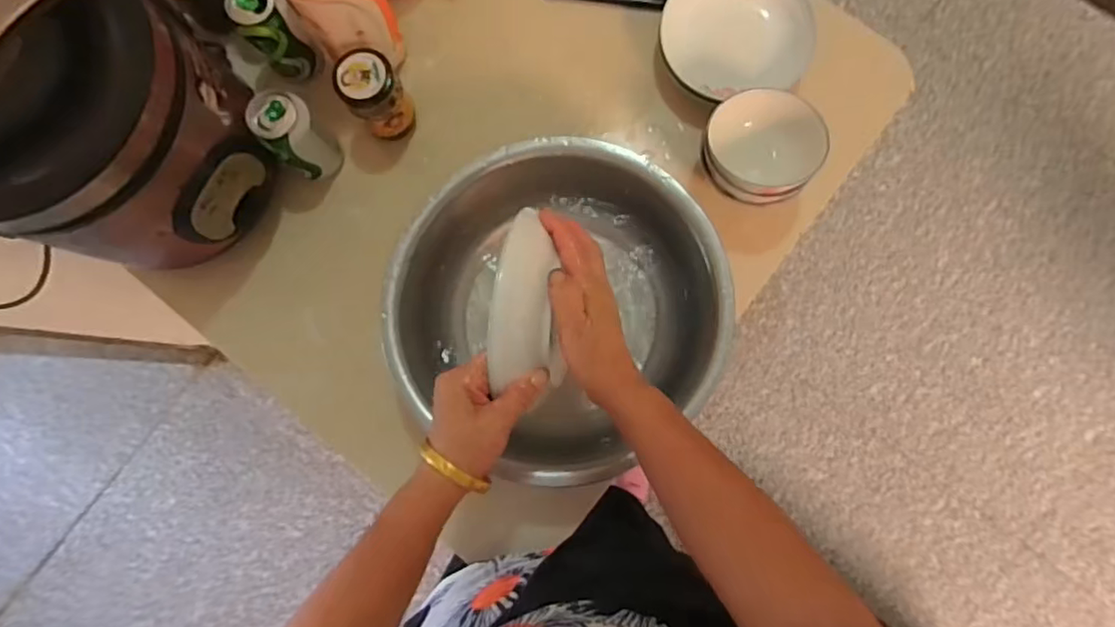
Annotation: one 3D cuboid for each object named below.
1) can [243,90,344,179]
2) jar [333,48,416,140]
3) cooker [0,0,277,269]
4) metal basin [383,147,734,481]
[{"bbox_3d":[-0.289,-0.197,0.653,0.059,0.120,0.059,0,83,3],"label":"can"},{"bbox_3d":[-0.200,-0.238,0.659,0.061,0.108,0.063,0,83,3],"label":"jar"},{"bbox_3d":[-0.436,-0.172,0.572,0.237,0.226,0.224,0,83,3],"label":"cooker"},{"bbox_3d":[0.007,-0.012,0.626,0.321,0.112,0.304,0,84,2],"label":"metal basin"}]

